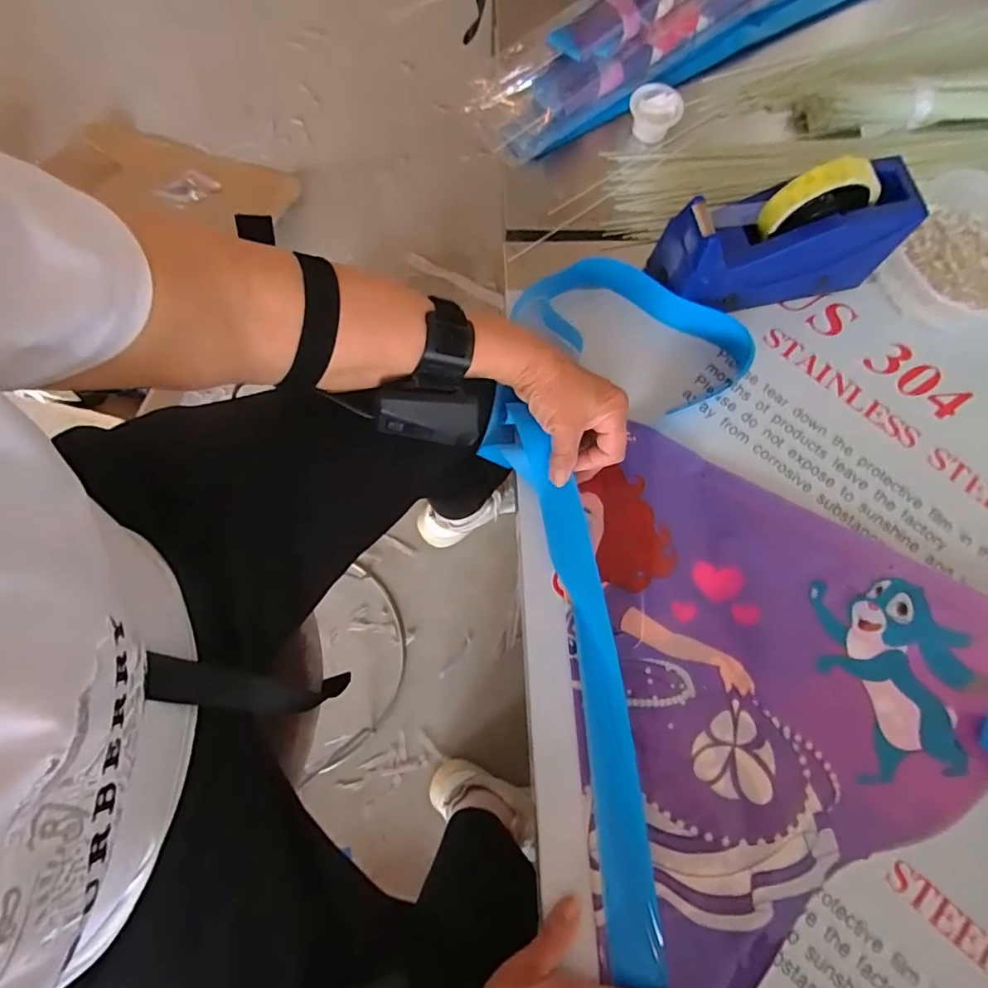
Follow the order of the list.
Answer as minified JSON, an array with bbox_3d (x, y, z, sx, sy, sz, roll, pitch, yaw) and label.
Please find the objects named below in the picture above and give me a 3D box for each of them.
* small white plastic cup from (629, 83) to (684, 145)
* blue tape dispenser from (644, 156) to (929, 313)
[{"bbox_3d":[0.167,-0.397,0.552,0.053,0.034,0.042,22,77,5],"label":"small white plastic cup"},{"bbox_3d":[0.254,-0.224,0.465,0.203,0.117,0.065,-11,76,-3],"label":"blue tape dispenser"}]

